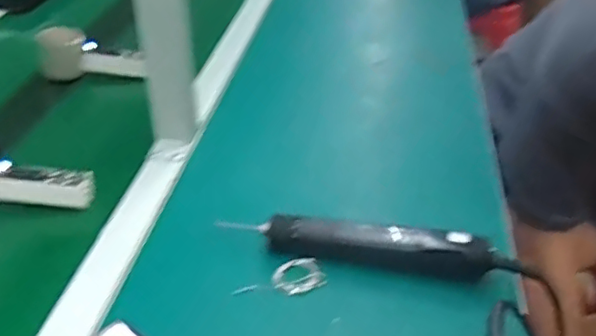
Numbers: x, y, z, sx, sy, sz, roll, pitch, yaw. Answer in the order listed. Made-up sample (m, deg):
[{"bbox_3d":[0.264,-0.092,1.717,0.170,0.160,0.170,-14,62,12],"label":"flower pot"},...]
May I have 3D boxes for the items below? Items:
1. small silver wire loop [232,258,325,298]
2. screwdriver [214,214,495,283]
[{"bbox_3d":[-0.015,0.101,0.529,0.077,0.009,0.035,-18,40,-24],"label":"small silver wire loop"},{"bbox_3d":[0.054,0.071,0.545,0.228,0.040,0.029,6,37,7],"label":"screwdriver"}]

